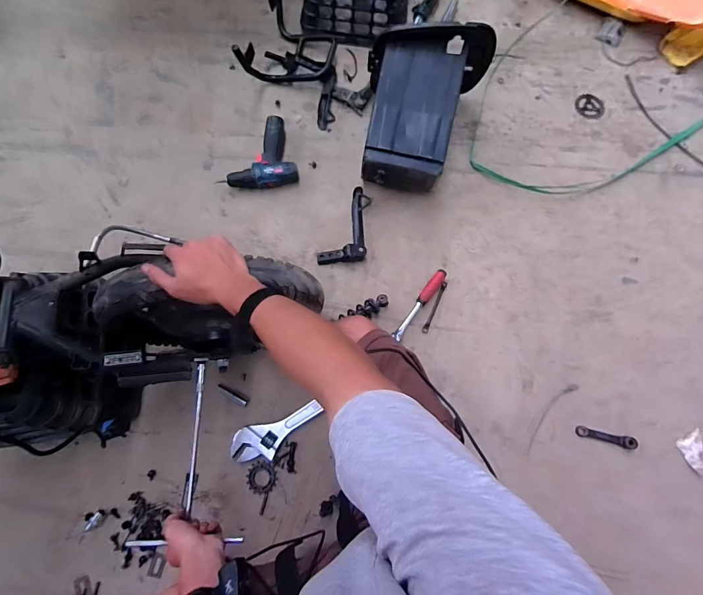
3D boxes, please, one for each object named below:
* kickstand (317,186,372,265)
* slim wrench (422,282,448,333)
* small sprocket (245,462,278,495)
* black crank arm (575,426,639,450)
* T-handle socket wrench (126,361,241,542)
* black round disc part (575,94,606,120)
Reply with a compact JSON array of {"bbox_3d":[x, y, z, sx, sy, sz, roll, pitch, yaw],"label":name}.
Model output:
[{"bbox_3d":[0.008,-0.168,0.943,0.106,0.031,0.226,27,76,5],"label":"kickstand"},{"bbox_3d":[0.205,0.023,0.908,0.014,0.005,0.139,25,76,5],"label":"slim wrench"},{"bbox_3d":[-0.193,0.389,0.802,0.064,0.011,0.065,0,76,-2],"label":"small sprocket"},{"bbox_3d":[0.573,0.313,0.834,0.129,0.016,0.025,14,76,2],"label":"black crank arm"},{"bbox_3d":[-0.253,0.255,0.617,0.167,0.022,0.283,4,77,-1],"label":"T-handle socket wrench"},{"bbox_3d":[0.725,-0.579,1.127,0.085,0.008,0.095,23,76,4],"label":"black round disc part"}]

